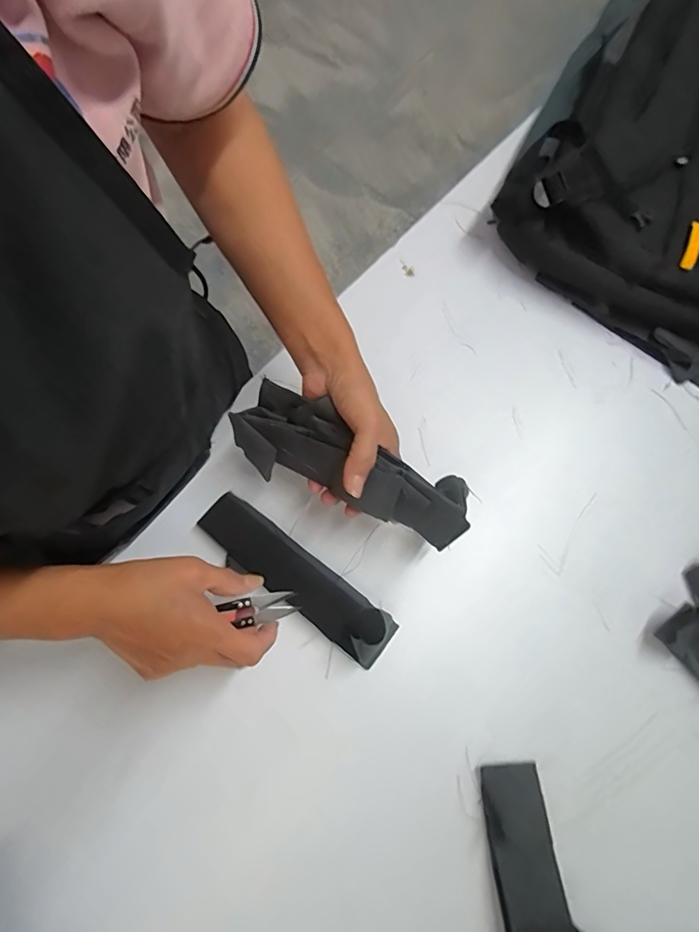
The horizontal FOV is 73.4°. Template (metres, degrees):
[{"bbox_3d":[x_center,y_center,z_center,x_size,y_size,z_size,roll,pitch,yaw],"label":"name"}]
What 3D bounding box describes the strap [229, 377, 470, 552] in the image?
[{"bbox_3d":[0.001,-0.001,0.376,0.197,0.054,0.064,28,73,5],"label":"strap"}]

